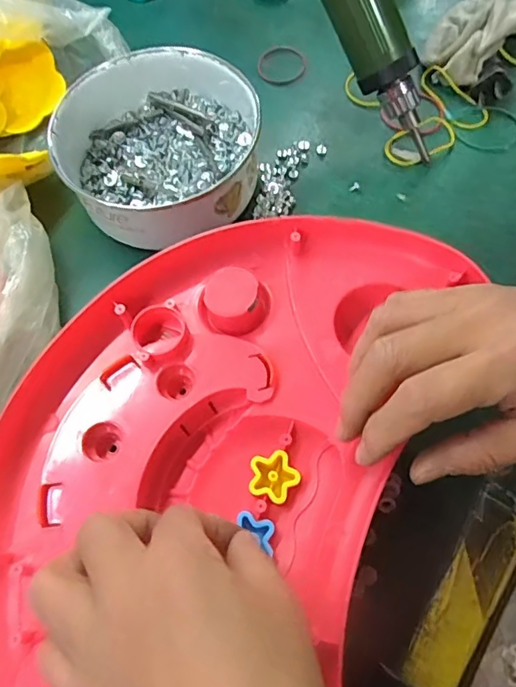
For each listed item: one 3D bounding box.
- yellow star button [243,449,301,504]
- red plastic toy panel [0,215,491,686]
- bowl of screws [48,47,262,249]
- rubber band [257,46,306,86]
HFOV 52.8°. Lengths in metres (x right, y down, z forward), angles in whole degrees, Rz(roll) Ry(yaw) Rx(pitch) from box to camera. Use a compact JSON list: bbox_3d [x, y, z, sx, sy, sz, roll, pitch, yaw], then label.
[{"bbox_3d":[0.008,0.071,0.280,0.027,0.004,0.026,18,66,12],"label":"yellow star button"},{"bbox_3d":[-0.034,0.073,0.267,0.217,0.044,0.338,15,65,10],"label":"red plastic toy panel"},{"bbox_3d":[-0.072,-0.147,0.372,0.141,0.053,0.142,-1,64,3],"label":"bowl of screws"},{"bbox_3d":[0.021,-0.236,0.441,0.041,0.005,0.041,8,76,0],"label":"rubber band"}]

